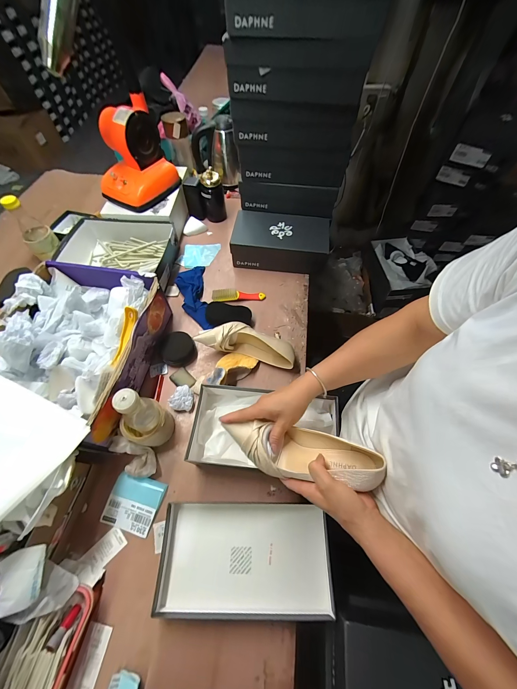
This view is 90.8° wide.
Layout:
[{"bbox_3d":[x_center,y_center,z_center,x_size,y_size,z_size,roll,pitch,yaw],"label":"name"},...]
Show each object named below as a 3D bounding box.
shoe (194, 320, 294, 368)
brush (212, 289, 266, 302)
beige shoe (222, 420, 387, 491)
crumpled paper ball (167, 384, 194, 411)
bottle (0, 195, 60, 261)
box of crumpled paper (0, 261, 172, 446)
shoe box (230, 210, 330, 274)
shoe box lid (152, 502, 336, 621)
[{"bbox_3d":[-0.028,-0.004,0.660,0.244,0.076,0.069,13,61,7],"label":"shoe"},{"bbox_3d":[-0.060,-0.151,0.763,0.156,0.028,0.031,-6,61,-4],"label":"brush"},{"bbox_3d":[0.058,0.165,0.397,0.242,0.062,0.074,2,59,24],"label":"beige shoe"},{"bbox_3d":[-0.181,0.132,0.614,0.049,0.028,0.059,26,64,13],"label":"crumpled paper ball"},{"bbox_3d":[-0.685,-0.351,0.776,0.077,0.171,0.087,-3,61,-3],"label":"bottle"},{"bbox_3d":[-0.421,-0.002,0.600,0.319,0.160,0.370,11,61,5],"label":"box of crumpled paper"},{"bbox_3d":[0.072,-0.332,0.830,0.296,0.103,0.160,6,61,3],"label":"shoe box"},{"bbox_3d":[-0.023,0.389,0.471,0.303,0.032,0.160,1,61,0],"label":"shoe box lid"}]

